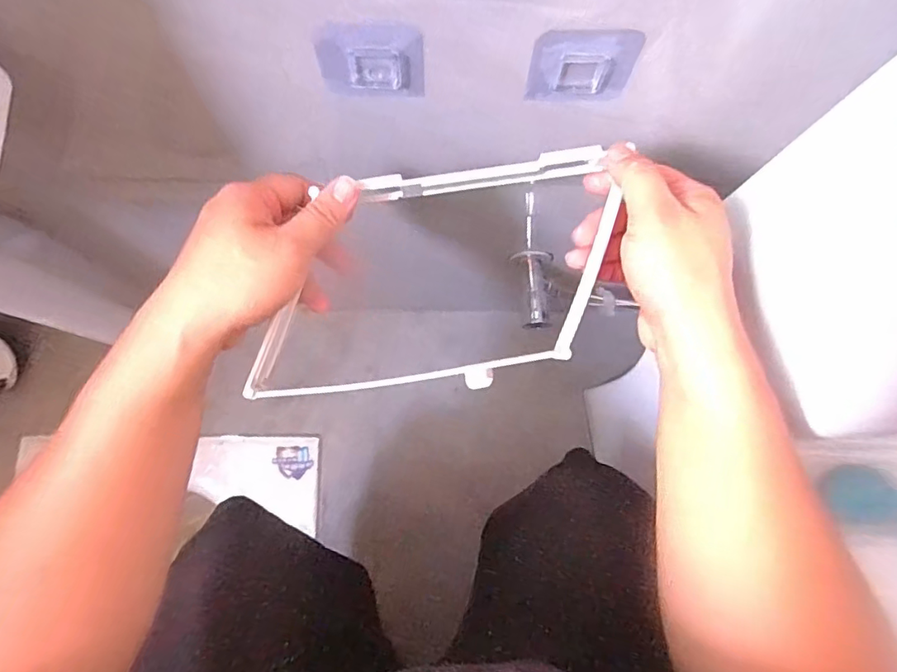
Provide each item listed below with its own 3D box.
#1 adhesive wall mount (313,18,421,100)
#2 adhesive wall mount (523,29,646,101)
[{"bbox_3d":[-0.042,-0.150,0.303,0.056,0.049,0.011,-1,76,-1],"label":"adhesive wall mount"},{"bbox_3d":[0.075,-0.148,0.302,0.058,0.050,0.007,-3,76,-1],"label":"adhesive wall mount"}]

